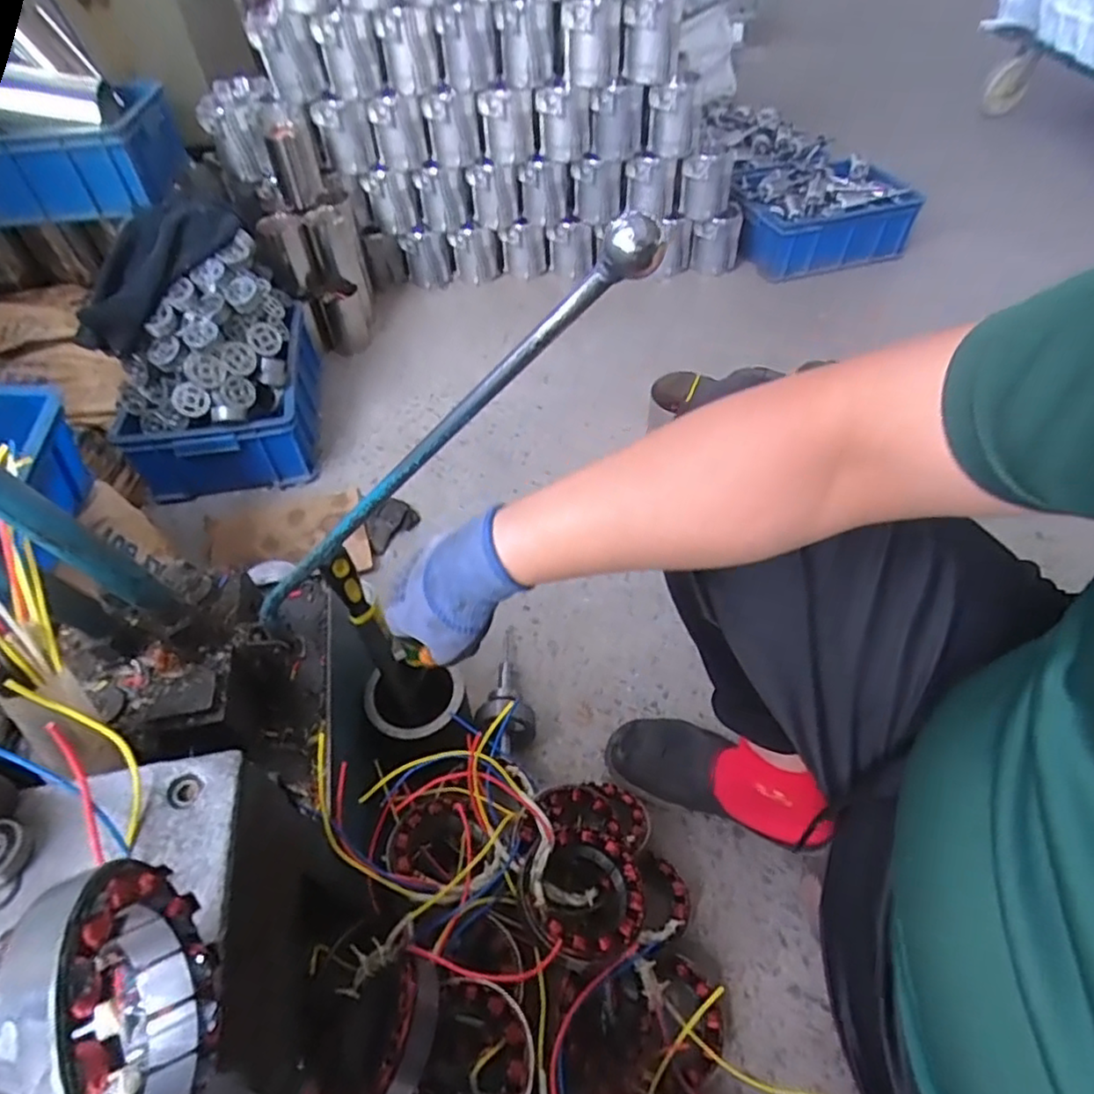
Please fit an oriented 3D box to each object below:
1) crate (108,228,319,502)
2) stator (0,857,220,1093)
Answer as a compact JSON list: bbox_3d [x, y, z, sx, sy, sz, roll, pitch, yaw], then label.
[{"bbox_3d":[-0.603,-0.355,1.169,0.283,0.341,0.448,-11,50,-6],"label":"crate"},{"bbox_3d":[-0.169,0.185,0.251,0.037,0.114,0.106,-18,52,-12],"label":"stator"}]

